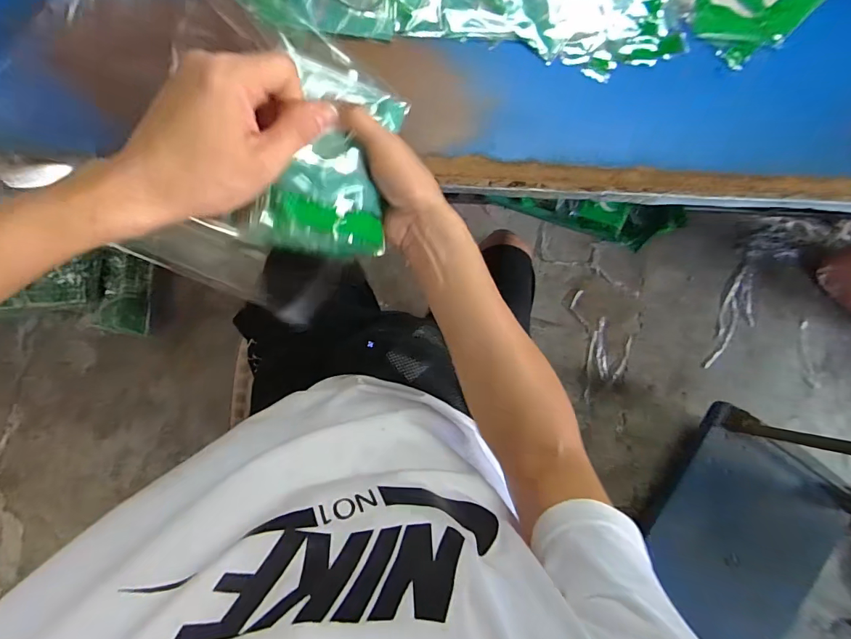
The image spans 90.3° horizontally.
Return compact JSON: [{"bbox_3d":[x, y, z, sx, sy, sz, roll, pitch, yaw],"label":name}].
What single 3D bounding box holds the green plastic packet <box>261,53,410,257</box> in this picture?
[{"bbox_3d":[-0.071,-0.128,0.344,0.108,0.030,0.164,10,81,-43],"label":"green plastic packet"}]

